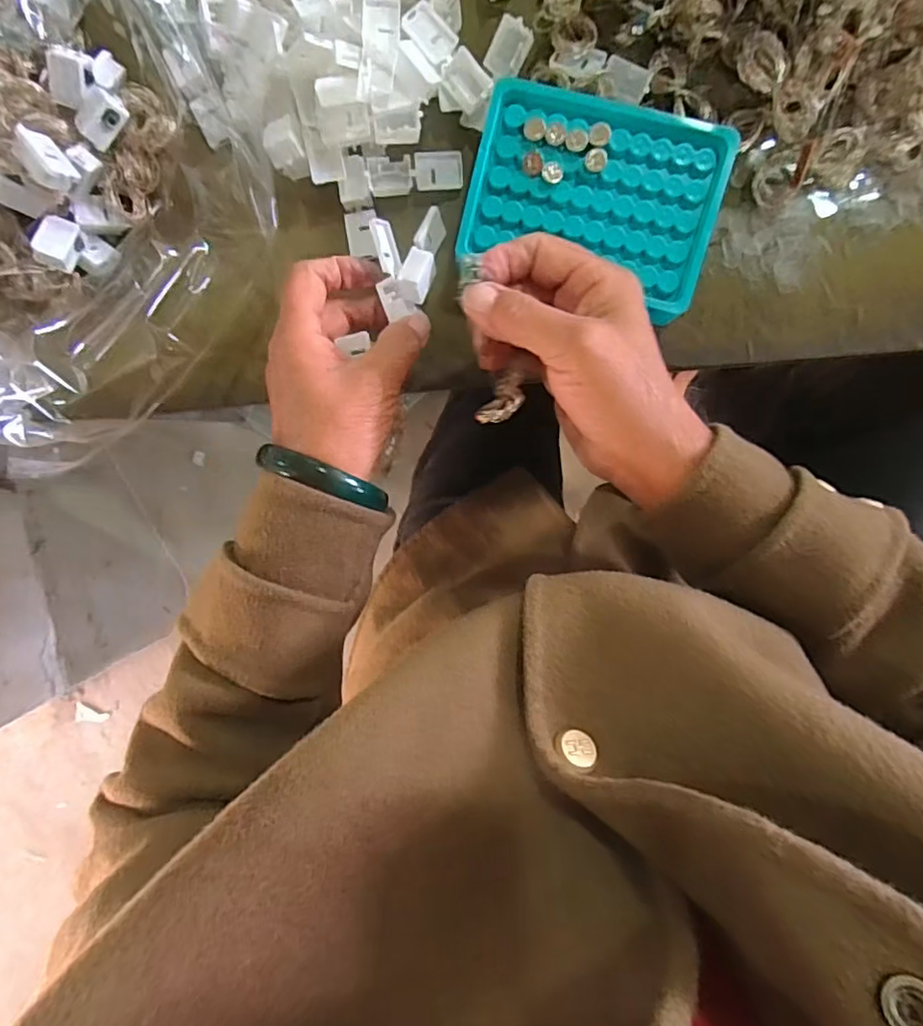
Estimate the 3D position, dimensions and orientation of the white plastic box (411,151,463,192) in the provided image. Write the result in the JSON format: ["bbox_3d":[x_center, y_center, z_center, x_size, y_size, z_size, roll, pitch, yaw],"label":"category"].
[{"bbox_3d":[-0.013,-0.198,0.325,0.029,0.004,0.020,-6,112,-10],"label":"white plastic box"}]

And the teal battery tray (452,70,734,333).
[{"bbox_3d":[0.071,-0.170,0.300,0.129,0.014,0.093,17,100,2],"label":"teal battery tray"}]

